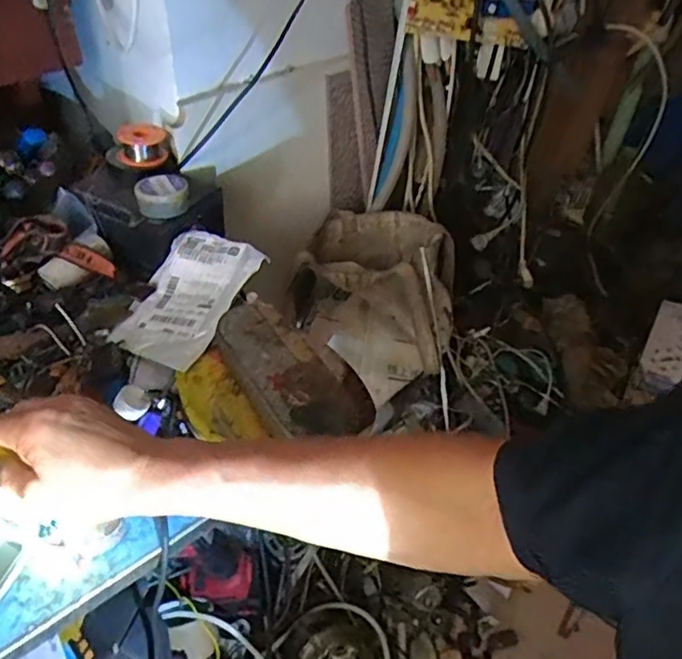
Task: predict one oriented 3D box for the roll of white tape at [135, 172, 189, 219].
[{"bbox_3d":[-0.194,-0.145,0.655,0.054,0.025,0.057,3,44,-3],"label":"roll of white tape"}]

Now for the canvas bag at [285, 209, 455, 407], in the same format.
[{"bbox_3d":[0.051,-0.052,0.864,0.230,0.158,0.238,26,47,18],"label":"canvas bag"}]

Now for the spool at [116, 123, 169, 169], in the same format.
[{"bbox_3d":[-0.232,-0.216,0.709,0.055,0.025,0.061,-10,47,-17],"label":"spool"}]

